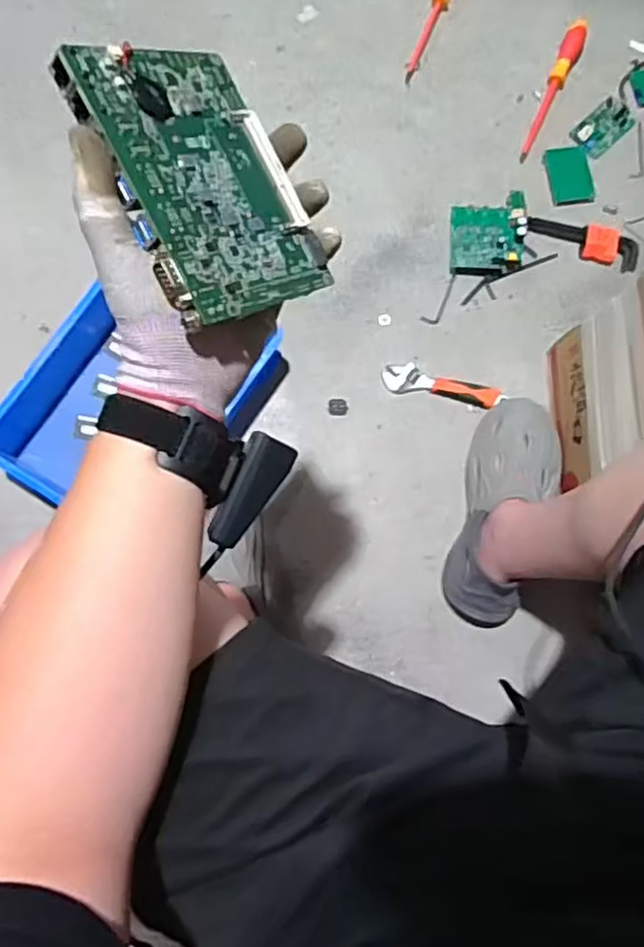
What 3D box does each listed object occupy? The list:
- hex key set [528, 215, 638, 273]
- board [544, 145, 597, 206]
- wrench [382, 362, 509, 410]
[{"bbox_3d":[0.403,-0.360,1.042,0.175,0.034,0.055,22,80,1],"label":"hex key set"},{"bbox_3d":[0.390,-0.470,1.070,0.064,0.014,0.094,-12,81,-5],"label":"board"},{"bbox_3d":[0.180,-0.129,1.003,0.180,0.017,0.044,10,80,-1],"label":"wrench"}]

